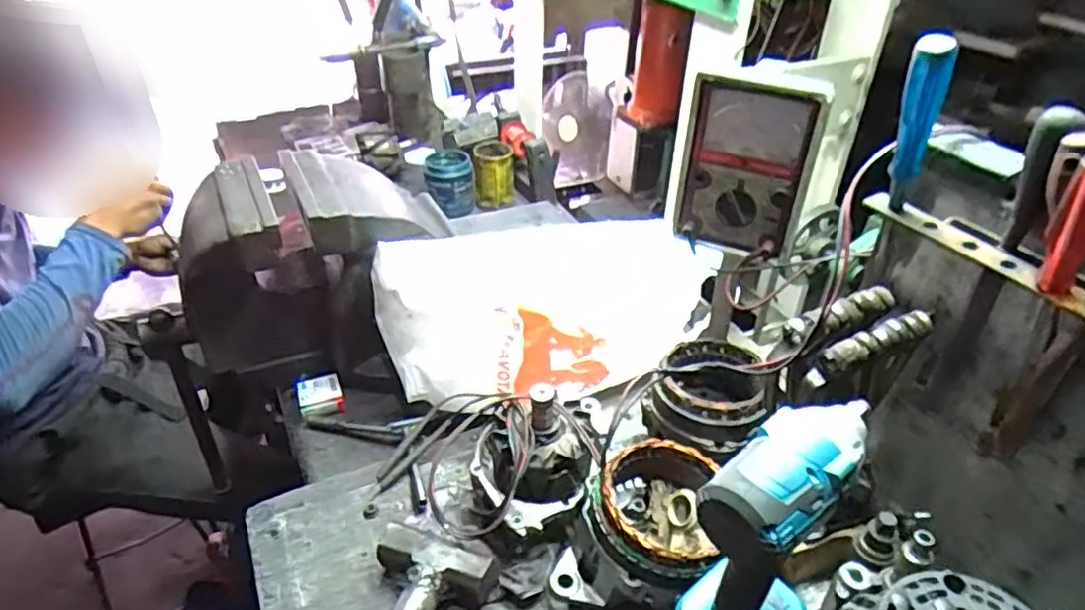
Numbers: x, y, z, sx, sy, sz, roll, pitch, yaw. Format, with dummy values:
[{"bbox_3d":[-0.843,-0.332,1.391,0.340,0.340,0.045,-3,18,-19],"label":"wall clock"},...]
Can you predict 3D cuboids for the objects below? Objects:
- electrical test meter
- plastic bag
[{"bbox_3d":[0.191,-0.128,0.656,0.111,0.161,0.031,20,40,22],"label":"electrical test meter"},{"bbox_3d":[0.012,0.004,0.808,0.413,0.164,0.131,-5,37,-10],"label":"plastic bag"}]

